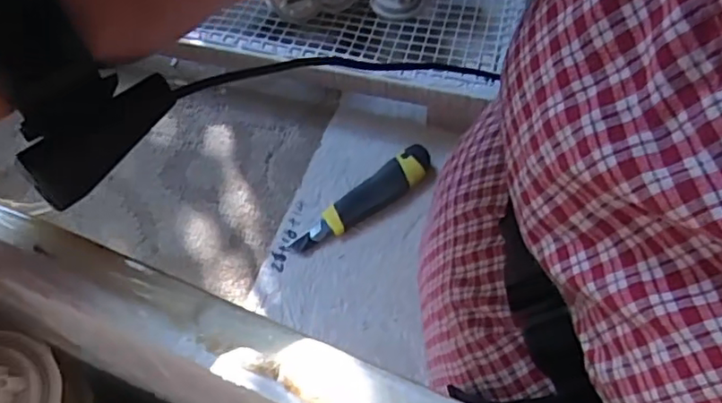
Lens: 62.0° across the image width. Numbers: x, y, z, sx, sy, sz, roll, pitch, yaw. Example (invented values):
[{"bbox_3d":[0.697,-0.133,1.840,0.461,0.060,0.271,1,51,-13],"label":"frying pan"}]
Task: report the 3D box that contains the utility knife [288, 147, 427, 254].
[{"bbox_3d":[0.003,-0.003,0.632,0.179,0.022,0.038,-35,63,-22],"label":"utility knife"}]

